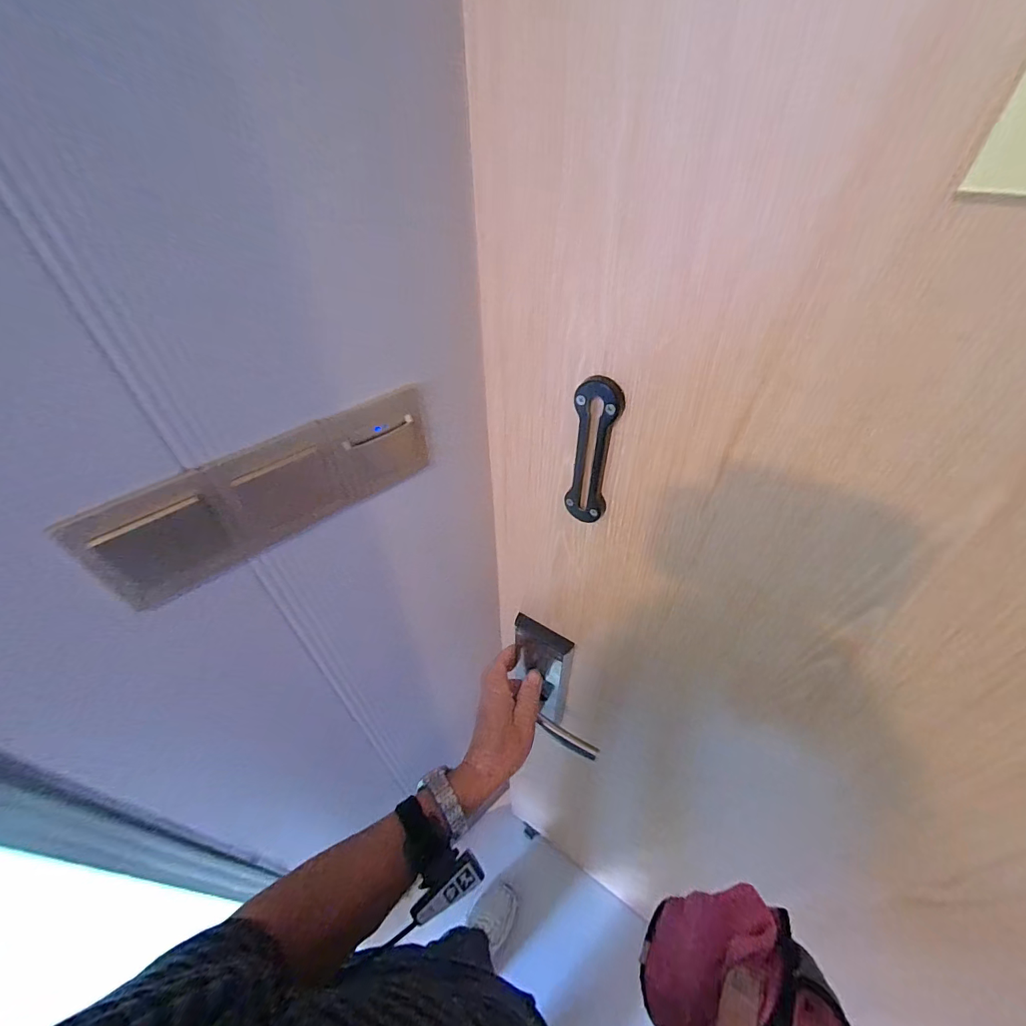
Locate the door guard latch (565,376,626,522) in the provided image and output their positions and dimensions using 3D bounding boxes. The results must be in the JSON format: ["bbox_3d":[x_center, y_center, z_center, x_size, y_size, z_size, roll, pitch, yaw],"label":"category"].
[{"bbox_3d":[0.059,-0.041,0.331,0.033,0.123,0.010,20,48,23],"label":"door guard latch"}]

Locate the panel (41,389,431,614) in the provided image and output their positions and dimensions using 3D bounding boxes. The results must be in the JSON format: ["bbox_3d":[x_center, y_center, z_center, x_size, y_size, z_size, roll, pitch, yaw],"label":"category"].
[{"bbox_3d":[-0.179,-0.021,0.361,0.264,0.097,0.022,-34,51,-29],"label":"panel"}]

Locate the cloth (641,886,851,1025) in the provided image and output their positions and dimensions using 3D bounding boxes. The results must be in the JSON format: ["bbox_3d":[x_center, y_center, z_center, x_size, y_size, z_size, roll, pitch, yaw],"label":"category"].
[{"bbox_3d":[0.187,0.407,0.391,0.124,0.124,0.105,-8,43,-5],"label":"cloth"}]

